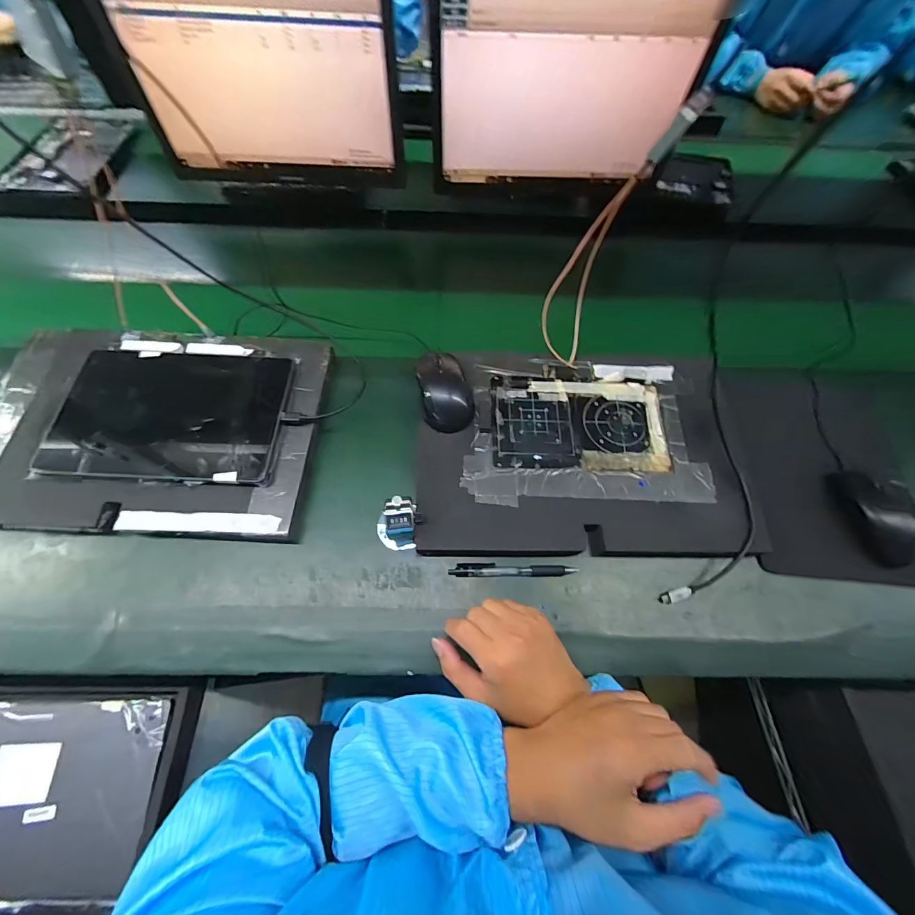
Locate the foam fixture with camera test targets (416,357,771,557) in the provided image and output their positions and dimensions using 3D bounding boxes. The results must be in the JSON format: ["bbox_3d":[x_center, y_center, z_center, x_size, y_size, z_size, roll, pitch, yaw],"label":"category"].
[{"bbox_3d":[0.152,-0.012,0.487,0.383,0.032,0.250,1,64,-2],"label":"foam fixture with camera test targets"}]

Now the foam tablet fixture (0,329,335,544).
[{"bbox_3d":[-0.365,-0.039,0.488,0.385,0.045,0.265,6,64,0],"label":"foam tablet fixture"}]

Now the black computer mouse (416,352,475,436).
[{"bbox_3d":[-0.015,-0.084,0.496,0.061,0.035,0.103,-10,65,-7],"label":"black computer mouse"}]

